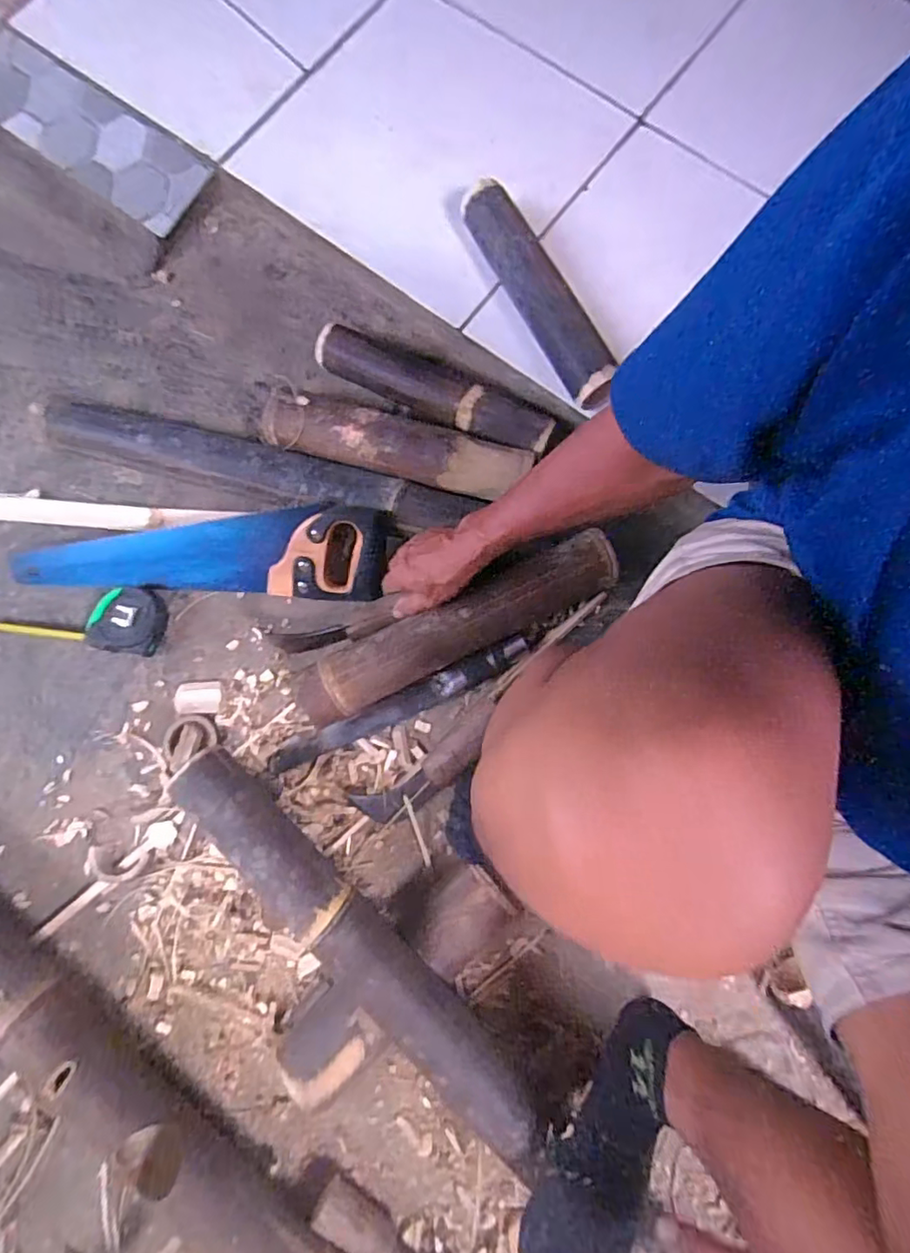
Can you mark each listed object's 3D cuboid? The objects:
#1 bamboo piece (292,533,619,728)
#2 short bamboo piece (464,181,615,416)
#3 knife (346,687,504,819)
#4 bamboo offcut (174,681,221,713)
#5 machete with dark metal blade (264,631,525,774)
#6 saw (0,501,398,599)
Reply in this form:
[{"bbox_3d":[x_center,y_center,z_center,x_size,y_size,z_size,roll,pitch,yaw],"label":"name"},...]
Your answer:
[{"bbox_3d":[0.004,-0.005,0.644,0.373,0.068,0.074,-26,80,-5],"label":"bamboo piece"},{"bbox_3d":[0.100,-0.401,0.697,0.069,0.055,0.309,-29,80,-6],"label":"short bamboo piece"},{"bbox_3d":[-0.017,0.147,0.655,0.201,0.035,0.061,-39,81,-8],"label":"knife"},{"bbox_3d":[-0.315,0.086,0.701,0.055,0.006,0.039,0,78,-1],"label":"bamboo offcut"},{"bbox_3d":[-0.065,0.093,0.671,0.328,0.032,0.030,-24,80,-5],"label":"machete with dark metal blade"},{"bbox_3d":[-0.310,-0.091,0.692,0.450,0.030,0.111,2,111,4],"label":"saw"}]

